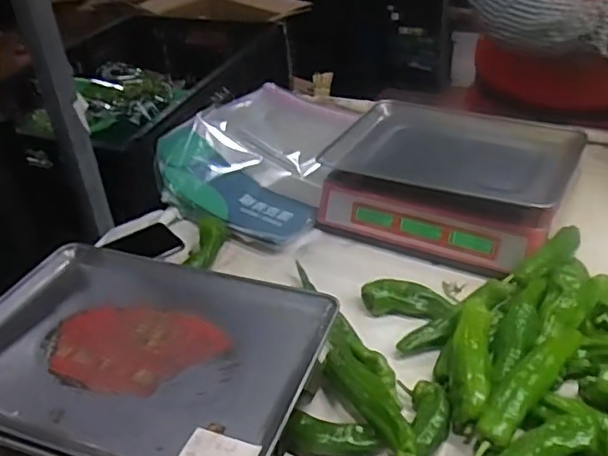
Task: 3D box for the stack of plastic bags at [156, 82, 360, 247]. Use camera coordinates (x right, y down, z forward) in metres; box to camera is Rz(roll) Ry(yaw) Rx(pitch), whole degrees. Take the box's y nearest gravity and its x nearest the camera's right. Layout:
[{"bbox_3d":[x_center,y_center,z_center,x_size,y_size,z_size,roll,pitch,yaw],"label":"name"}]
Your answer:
[{"bbox_3d":[-0.064,-0.126,1.006,0.252,0.084,0.375,9,37,19],"label":"stack of plastic bags"}]

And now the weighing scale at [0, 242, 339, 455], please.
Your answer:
[{"bbox_3d":[-0.167,0.175,0.562,0.326,0.124,0.330,10,37,21],"label":"weighing scale"}]

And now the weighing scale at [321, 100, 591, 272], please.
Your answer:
[{"bbox_3d":[0.212,-0.066,0.900,0.336,0.105,0.272,18,41,30],"label":"weighing scale"}]

